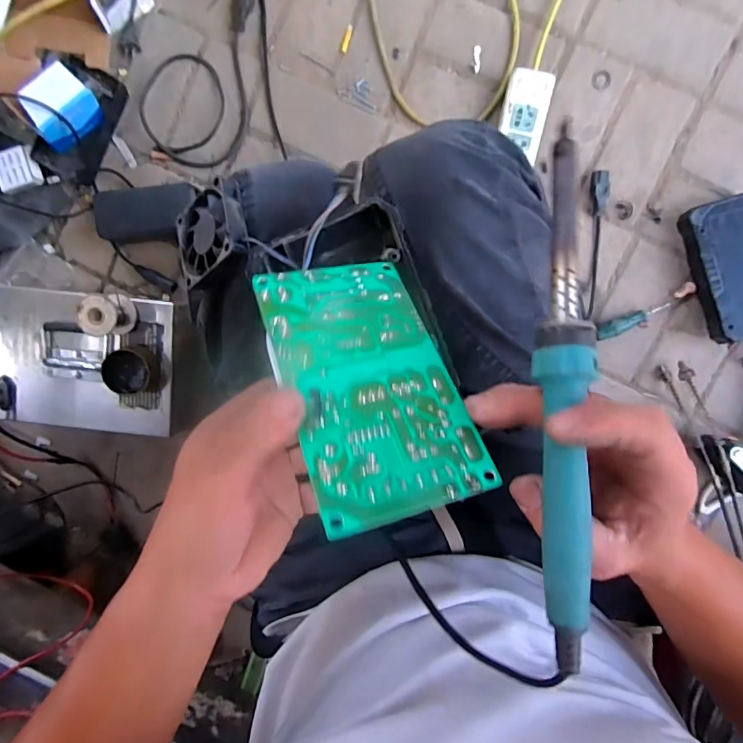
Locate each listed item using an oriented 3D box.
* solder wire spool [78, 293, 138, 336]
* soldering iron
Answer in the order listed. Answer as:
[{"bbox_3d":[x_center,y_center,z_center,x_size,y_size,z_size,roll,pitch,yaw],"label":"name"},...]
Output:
[{"bbox_3d":[-0.356,-0.076,0.638,0.051,0.047,0.055,0,97,3],"label":"solder wire spool"},{"bbox_3d":[0.085,0.002,0.207,0.022,0.018,0.234,3,81,5],"label":"soldering iron"}]

